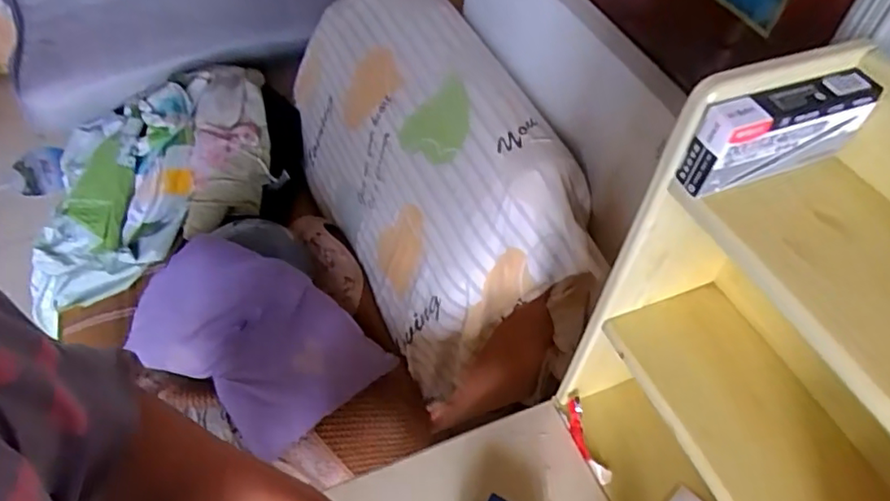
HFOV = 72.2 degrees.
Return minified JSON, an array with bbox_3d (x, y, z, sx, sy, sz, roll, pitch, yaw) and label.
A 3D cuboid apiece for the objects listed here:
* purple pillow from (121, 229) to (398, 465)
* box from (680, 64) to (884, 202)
[{"bbox_3d":[-0.341,0.155,1.104,0.435,0.144,0.271,28,54,17],"label":"purple pillow"},{"bbox_3d":[0.252,-0.088,0.462,0.144,0.068,0.031,-17,54,-17],"label":"box"}]

